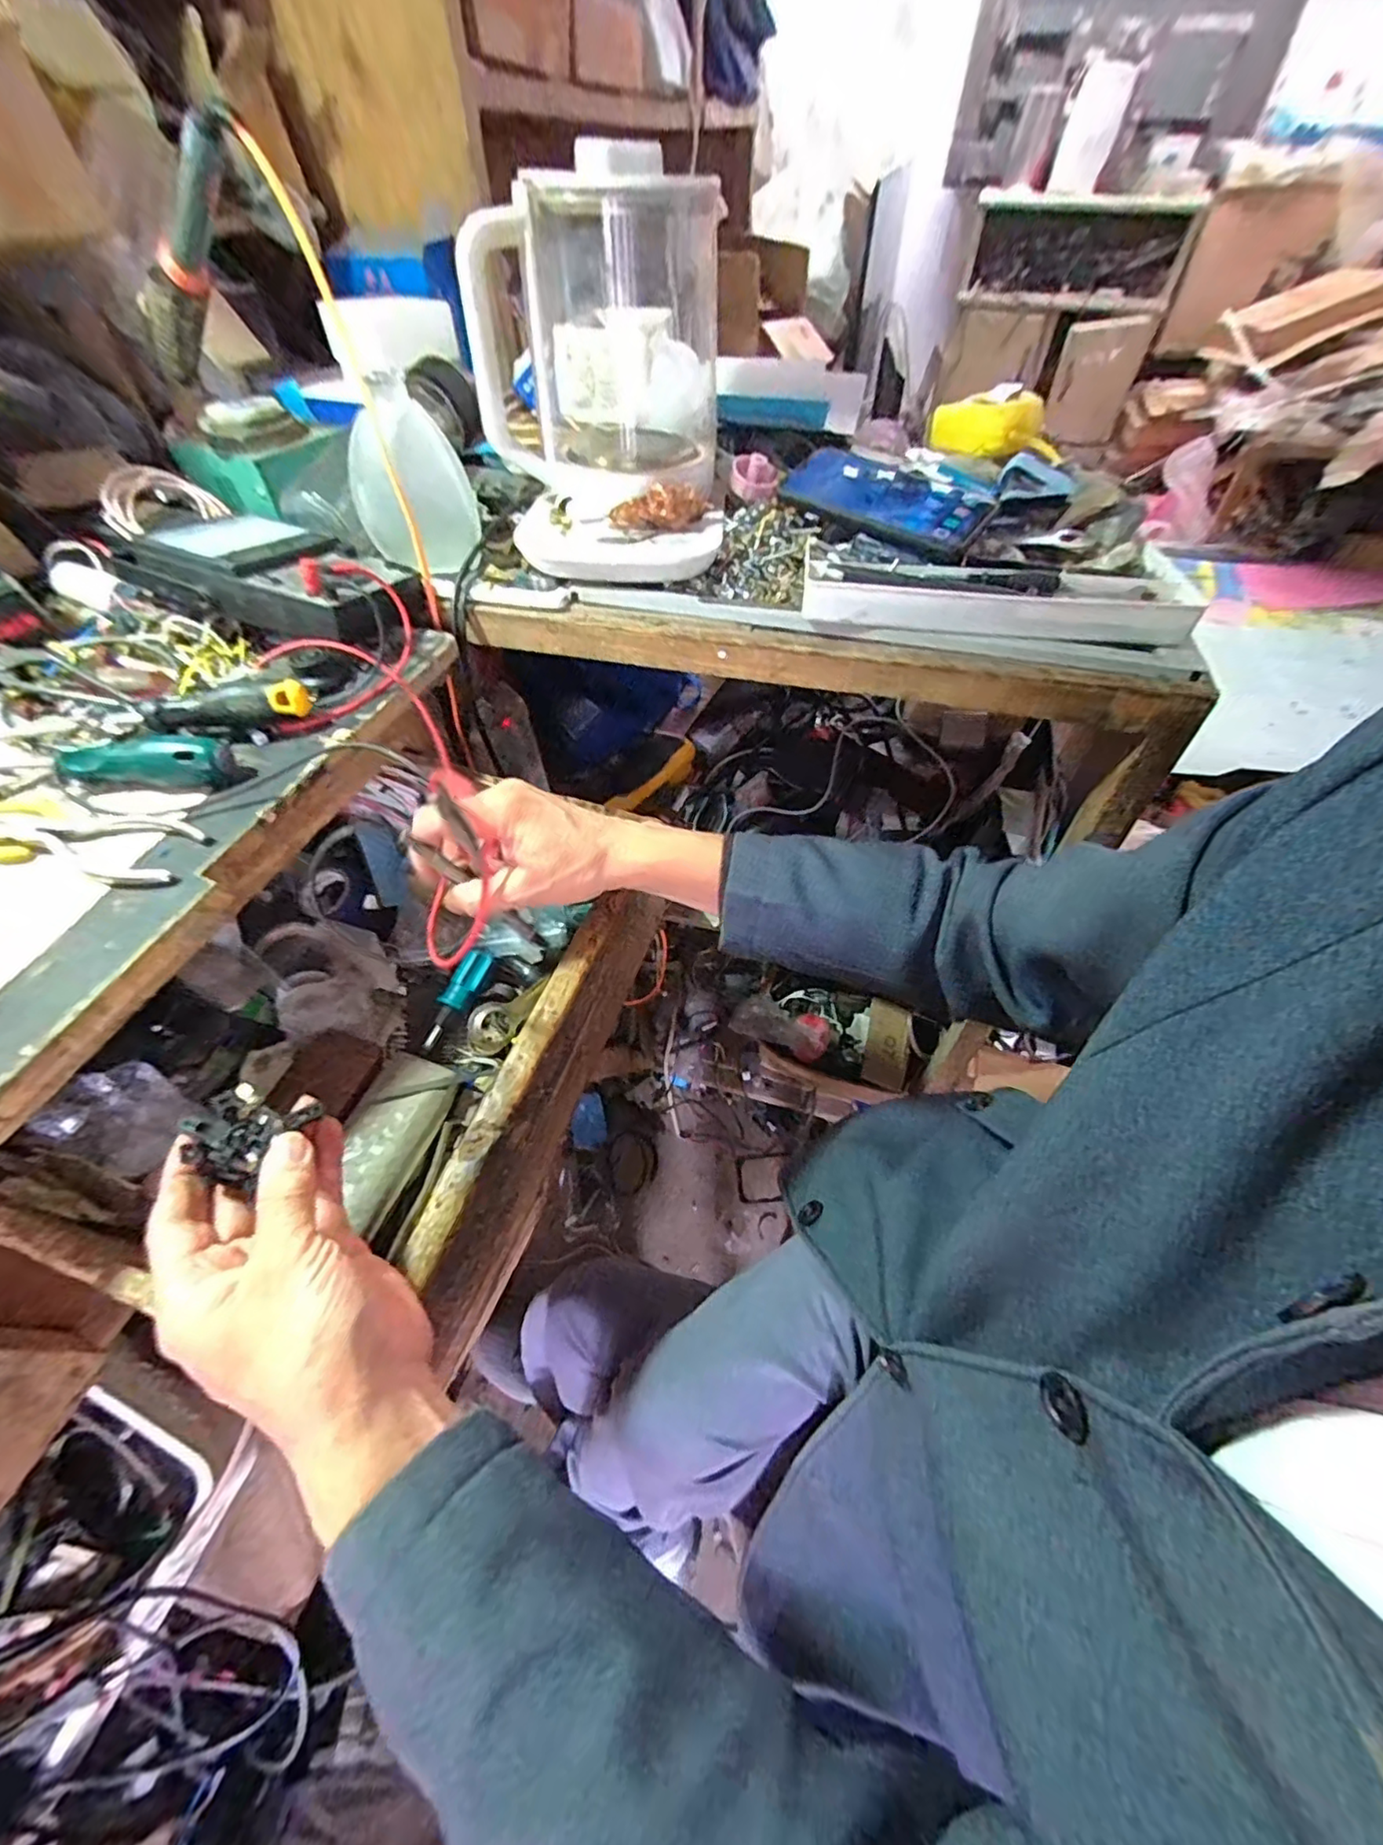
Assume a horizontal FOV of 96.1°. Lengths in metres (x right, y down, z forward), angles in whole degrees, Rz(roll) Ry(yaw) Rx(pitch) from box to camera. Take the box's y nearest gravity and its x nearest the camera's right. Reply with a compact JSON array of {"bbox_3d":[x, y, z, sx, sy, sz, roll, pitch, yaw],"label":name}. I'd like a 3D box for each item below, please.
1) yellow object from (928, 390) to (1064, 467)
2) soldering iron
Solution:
[{"bbox_3d":[0.277,-0.448,0.560,0.114,0.035,0.055,11,53,9],"label":"yellow object"},{"bbox_3d":[-0.349,-0.466,0.432,0.220,0.029,0.027,-6,39,45],"label":"soldering iron"}]

